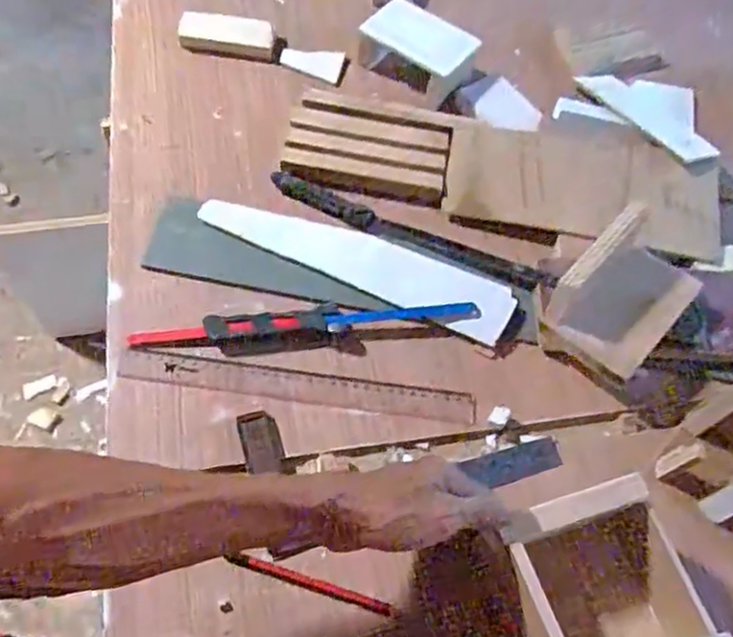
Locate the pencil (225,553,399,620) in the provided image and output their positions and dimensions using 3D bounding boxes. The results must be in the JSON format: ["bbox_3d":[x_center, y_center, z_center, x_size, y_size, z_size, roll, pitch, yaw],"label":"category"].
[{"bbox_3d":[-0.036,0.197,0.501,0.121,0.009,0.010,17,60,6],"label":"pencil"}]

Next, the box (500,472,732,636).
[{"bbox_3d":[0.162,0.190,0.470,0.120,0.079,0.124,-15,63,-11],"label":"box"}]

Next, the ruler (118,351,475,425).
[{"bbox_3d":[-0.059,0.058,0.587,0.303,0.004,0.029,8,64,-1],"label":"ruler"}]

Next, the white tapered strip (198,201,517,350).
[{"bbox_3d":[-0.008,-0.059,0.646,0.305,0.011,0.064,21,60,8],"label":"white tapered strip"}]

